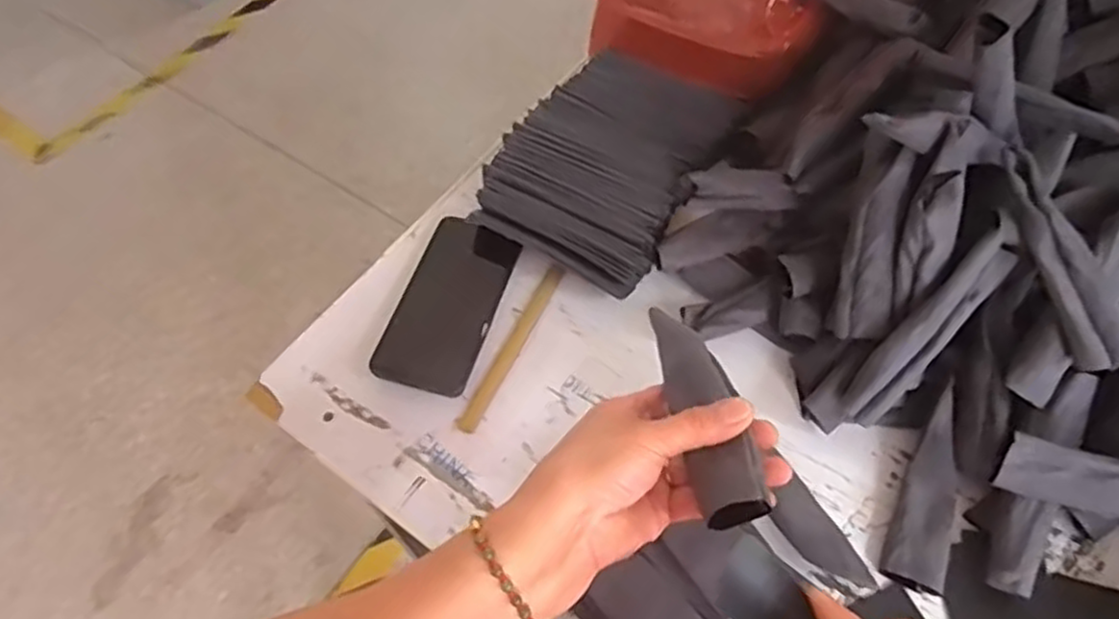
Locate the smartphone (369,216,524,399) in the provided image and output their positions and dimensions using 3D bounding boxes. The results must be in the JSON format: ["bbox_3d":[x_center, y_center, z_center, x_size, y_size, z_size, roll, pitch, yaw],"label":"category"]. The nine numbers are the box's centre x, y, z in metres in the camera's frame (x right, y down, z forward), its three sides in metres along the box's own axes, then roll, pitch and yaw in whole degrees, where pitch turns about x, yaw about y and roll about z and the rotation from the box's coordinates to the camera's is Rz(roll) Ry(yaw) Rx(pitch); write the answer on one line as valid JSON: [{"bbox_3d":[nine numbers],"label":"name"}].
[{"bbox_3d":[-0.090,-0.005,0.617,0.078,0.011,0.155,14,60,12],"label":"smartphone"}]

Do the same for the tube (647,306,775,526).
[{"bbox_3d":[0.081,0.052,0.420,0.036,0.021,0.148,-9,41,-3],"label":"tube"}]

